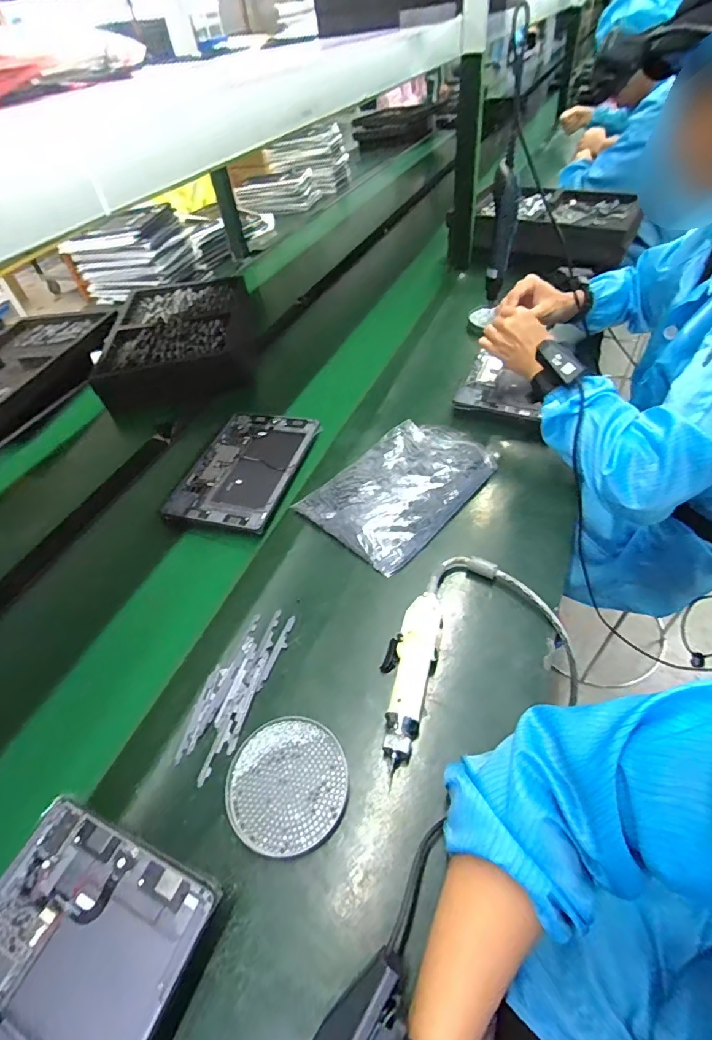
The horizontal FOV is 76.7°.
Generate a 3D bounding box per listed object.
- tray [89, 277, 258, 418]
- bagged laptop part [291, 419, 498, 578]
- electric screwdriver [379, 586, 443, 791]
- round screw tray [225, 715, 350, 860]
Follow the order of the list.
[{"bbox_3d":[-0.413,-0.429,1.069,0.339,0.099,0.401,-11,48,-1],"label":"tray"},{"bbox_3d":[0.075,-0.058,0.679,0.175,0.033,0.282,32,60,31],"label":"bagged laptop part"},{"bbox_3d":[0.056,0.168,0.491,0.054,0.033,0.198,12,50,14],"label":"electric screwdriver"},{"bbox_3d":[-0.066,0.256,0.439,0.113,0.017,0.113,-4,48,5],"label":"round screw tray"}]

